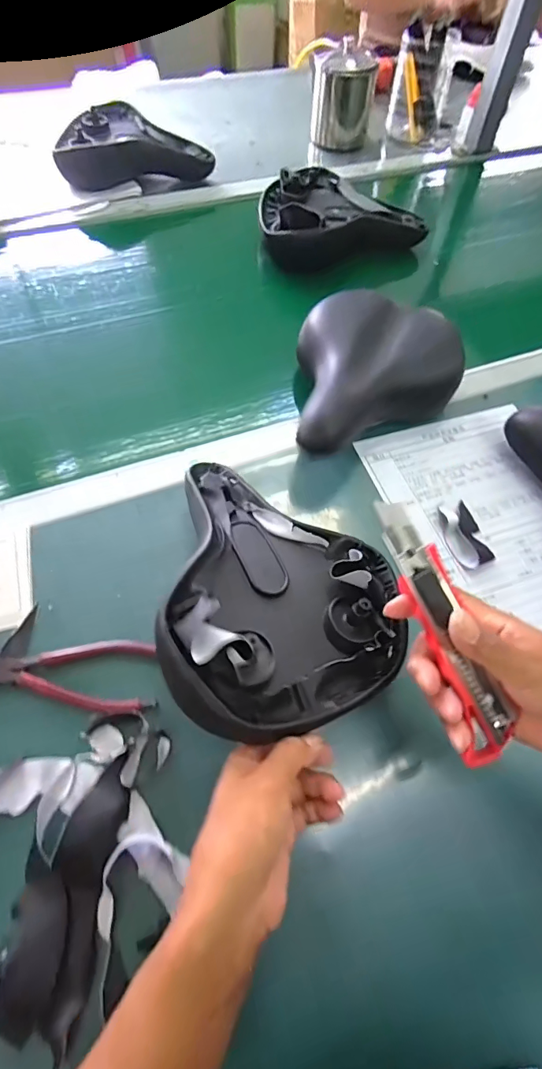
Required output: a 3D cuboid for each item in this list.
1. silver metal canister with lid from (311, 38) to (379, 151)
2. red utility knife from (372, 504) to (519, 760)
[{"bbox_3d":[0.131,-0.809,0.842,0.107,0.116,0.082,3,60,0],"label":"silver metal canister with lid"},{"bbox_3d":[0.105,0.056,0.276,0.031,0.015,0.163,-23,90,-15],"label":"red utility knife"}]

